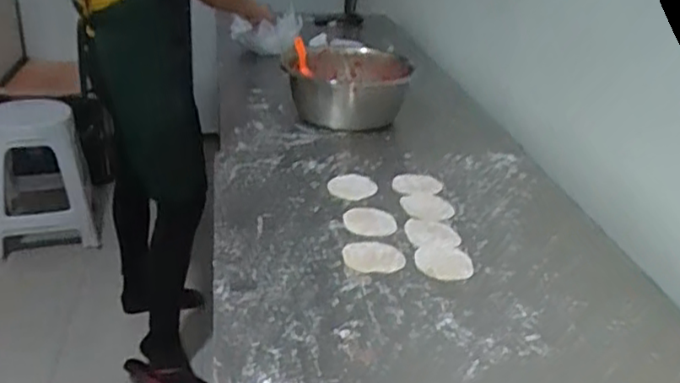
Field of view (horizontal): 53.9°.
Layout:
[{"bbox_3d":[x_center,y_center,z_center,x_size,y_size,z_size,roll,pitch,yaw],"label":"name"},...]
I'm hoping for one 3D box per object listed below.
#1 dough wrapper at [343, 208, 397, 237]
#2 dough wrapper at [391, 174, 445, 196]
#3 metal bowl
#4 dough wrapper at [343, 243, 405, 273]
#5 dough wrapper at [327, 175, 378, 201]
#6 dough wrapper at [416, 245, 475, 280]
[{"bbox_3d":[0.046,0.045,1.017,0.078,0.006,0.078,7,32,3],"label":"dough wrapper"},{"bbox_3d":[0.130,-0.012,1.131,0.088,0.004,0.088,7,31,-4],"label":"dough wrapper"},{"bbox_3d":[0.011,-0.220,1.374,0.229,0.122,0.263,-1,30,-9],"label":"metal bowl"},{"bbox_3d":[0.047,0.092,0.940,0.082,0.005,0.082,1,29,-6],"label":"dough wrapper"},{"bbox_3d":[0.020,-0.008,1.103,0.081,0.005,0.089,3,29,-2],"label":"dough wrapper"},{"bbox_3d":[0.144,0.099,0.932,0.078,0.004,0.079,5,29,0],"label":"dough wrapper"}]

